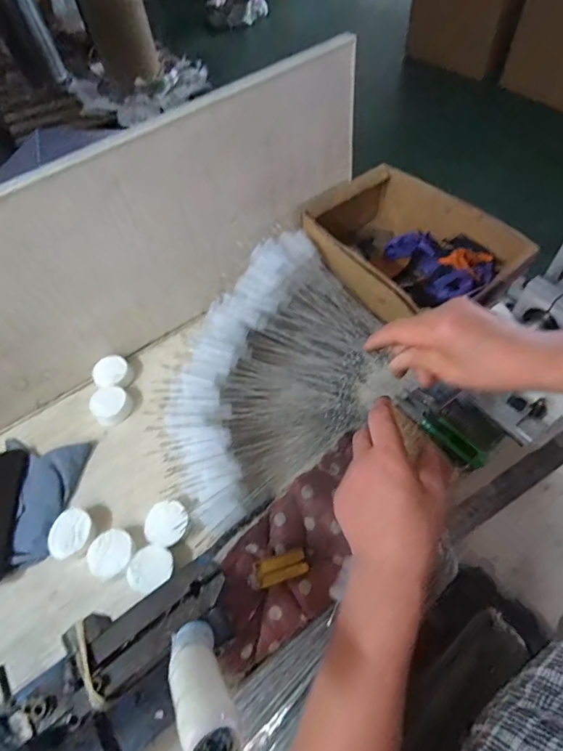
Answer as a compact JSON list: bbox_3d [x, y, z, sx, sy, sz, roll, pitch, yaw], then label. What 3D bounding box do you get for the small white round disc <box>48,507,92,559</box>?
[{"bbox_3d":[-0.234,0.174,0.465,0.046,0.015,0.048,-2,56,3],"label":"small white round disc"}]

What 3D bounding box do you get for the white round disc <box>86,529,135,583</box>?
[{"bbox_3d":[-0.181,0.194,0.451,0.050,0.020,0.048,-2,56,3],"label":"white round disc"}]

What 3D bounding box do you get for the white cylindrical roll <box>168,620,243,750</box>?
[{"bbox_3d":[-0.043,0.156,0.220,0.025,0.098,0.023,0,90,-17],"label":"white cylindrical roll"}]

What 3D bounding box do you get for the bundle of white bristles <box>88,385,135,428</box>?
[{"bbox_3d":[-0.225,0.040,0.557,0.048,0.021,0.048,36,66,24],"label":"bundle of white bristles"}]

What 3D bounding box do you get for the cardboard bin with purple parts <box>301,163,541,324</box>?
[{"bbox_3d":[0.175,-0.183,0.624,0.193,0.101,0.283,-35,61,-18],"label":"cardboard bin with purple parts"}]

